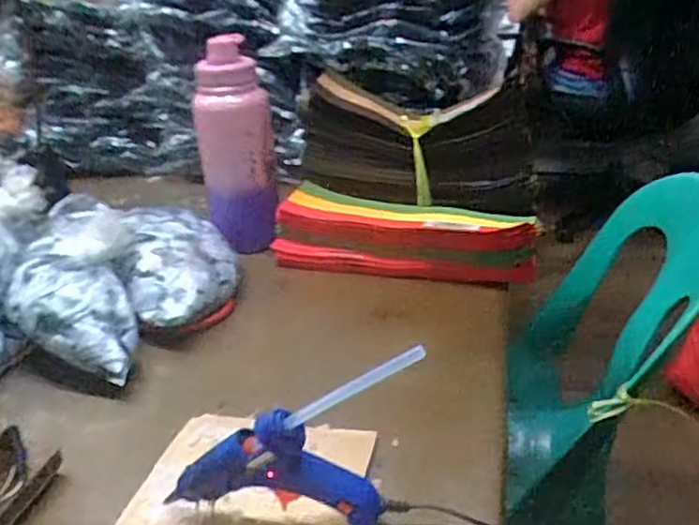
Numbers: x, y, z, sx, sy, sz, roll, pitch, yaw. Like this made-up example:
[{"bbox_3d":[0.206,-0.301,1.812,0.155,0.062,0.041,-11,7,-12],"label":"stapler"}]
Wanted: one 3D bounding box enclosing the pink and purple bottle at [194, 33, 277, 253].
[{"bbox_3d":[-0.139,-0.140,0.779,0.088,0.246,0.089,-6,28,-4],"label":"pink and purple bottle"}]

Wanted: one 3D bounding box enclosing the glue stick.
[{"bbox_3d":[0.001,0.073,0.368,0.100,0.009,0.005,-32,18,24],"label":"glue stick"}]

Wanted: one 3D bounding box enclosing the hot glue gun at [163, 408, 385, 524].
[{"bbox_3d":[-0.051,0.134,0.409,0.136,0.097,0.023,-2,28,3],"label":"hot glue gun"}]

